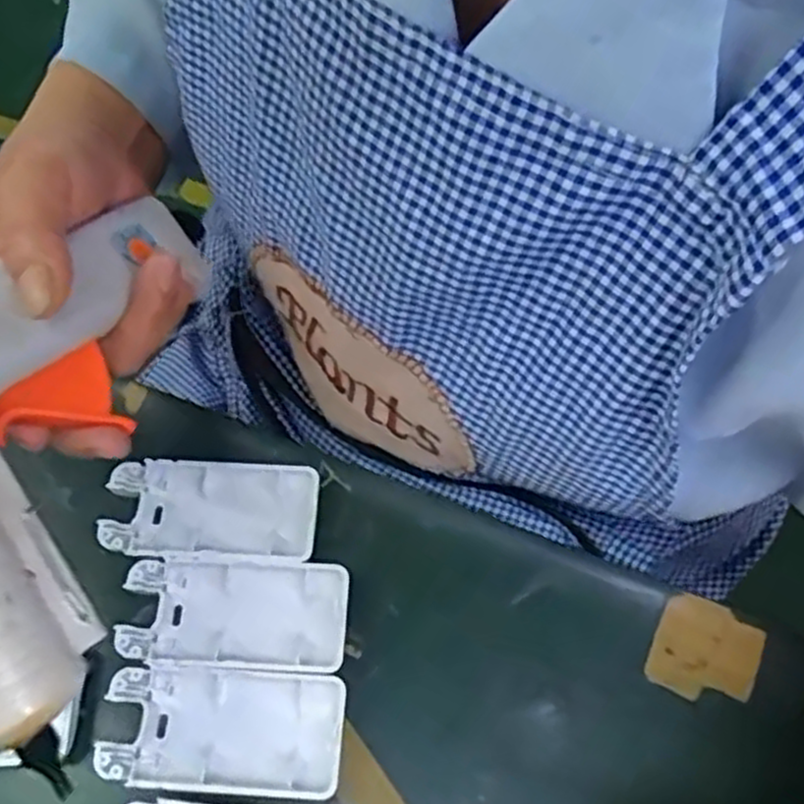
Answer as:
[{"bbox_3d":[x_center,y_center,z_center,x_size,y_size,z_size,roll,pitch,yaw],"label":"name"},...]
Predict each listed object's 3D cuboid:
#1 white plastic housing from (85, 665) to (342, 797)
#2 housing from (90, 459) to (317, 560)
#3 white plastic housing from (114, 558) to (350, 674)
[{"bbox_3d":[-0.072,0.132,0.311,0.093,0.010,0.046,4,63,-1],"label":"white plastic housing"},{"bbox_3d":[-0.086,0.050,0.352,0.094,0.012,0.044,3,63,-2],"label":"housing"},{"bbox_3d":[-0.072,0.091,0.331,0.093,0.011,0.044,4,63,-1],"label":"white plastic housing"}]

